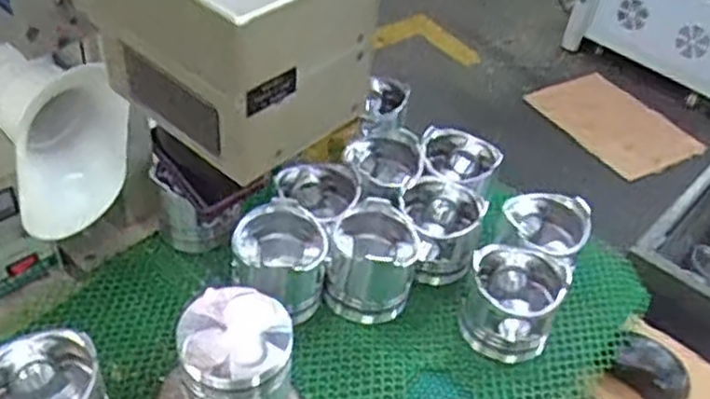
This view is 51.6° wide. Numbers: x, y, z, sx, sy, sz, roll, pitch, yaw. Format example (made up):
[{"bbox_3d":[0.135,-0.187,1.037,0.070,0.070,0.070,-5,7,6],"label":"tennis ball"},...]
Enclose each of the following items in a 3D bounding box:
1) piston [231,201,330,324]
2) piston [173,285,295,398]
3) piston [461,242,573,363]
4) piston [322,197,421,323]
[{"bbox_3d":[-0.073,0.059,0.724,0.086,0.091,0.084,6,42,-2],"label":"piston"},{"bbox_3d":[-0.099,0.141,0.614,0.086,0.118,0.083,4,42,-4],"label":"piston"},{"bbox_3d":[0.155,0.100,0.729,0.092,0.080,0.095,13,42,5],"label":"piston"},{"bbox_3d":[0.018,0.061,0.744,0.089,0.074,0.094,12,42,4],"label":"piston"}]

